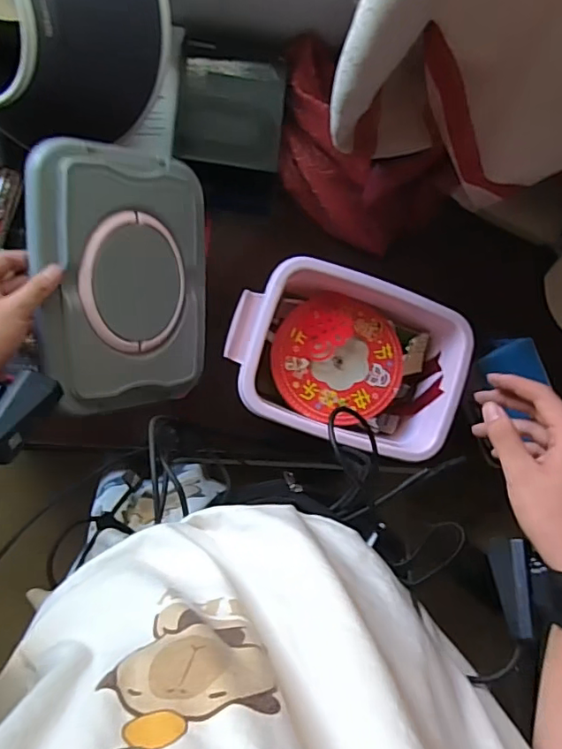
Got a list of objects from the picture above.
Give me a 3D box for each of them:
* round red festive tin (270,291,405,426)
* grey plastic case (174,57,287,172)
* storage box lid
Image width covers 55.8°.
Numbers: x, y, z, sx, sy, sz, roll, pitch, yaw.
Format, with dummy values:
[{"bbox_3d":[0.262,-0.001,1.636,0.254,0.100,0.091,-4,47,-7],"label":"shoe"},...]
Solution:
[{"bbox_3d":[0.069,-0.019,0.634,0.151,0.034,0.154,0,89,-10],"label":"round red festive tin"},{"bbox_3d":[-0.056,-0.299,0.604,0.116,0.018,0.118,6,88,-10],"label":"grey plastic case"},{"bbox_3d":[-0.148,-0.091,0.520,0.173,0.019,0.242,-11,105,-44],"label":"storage box lid"}]

